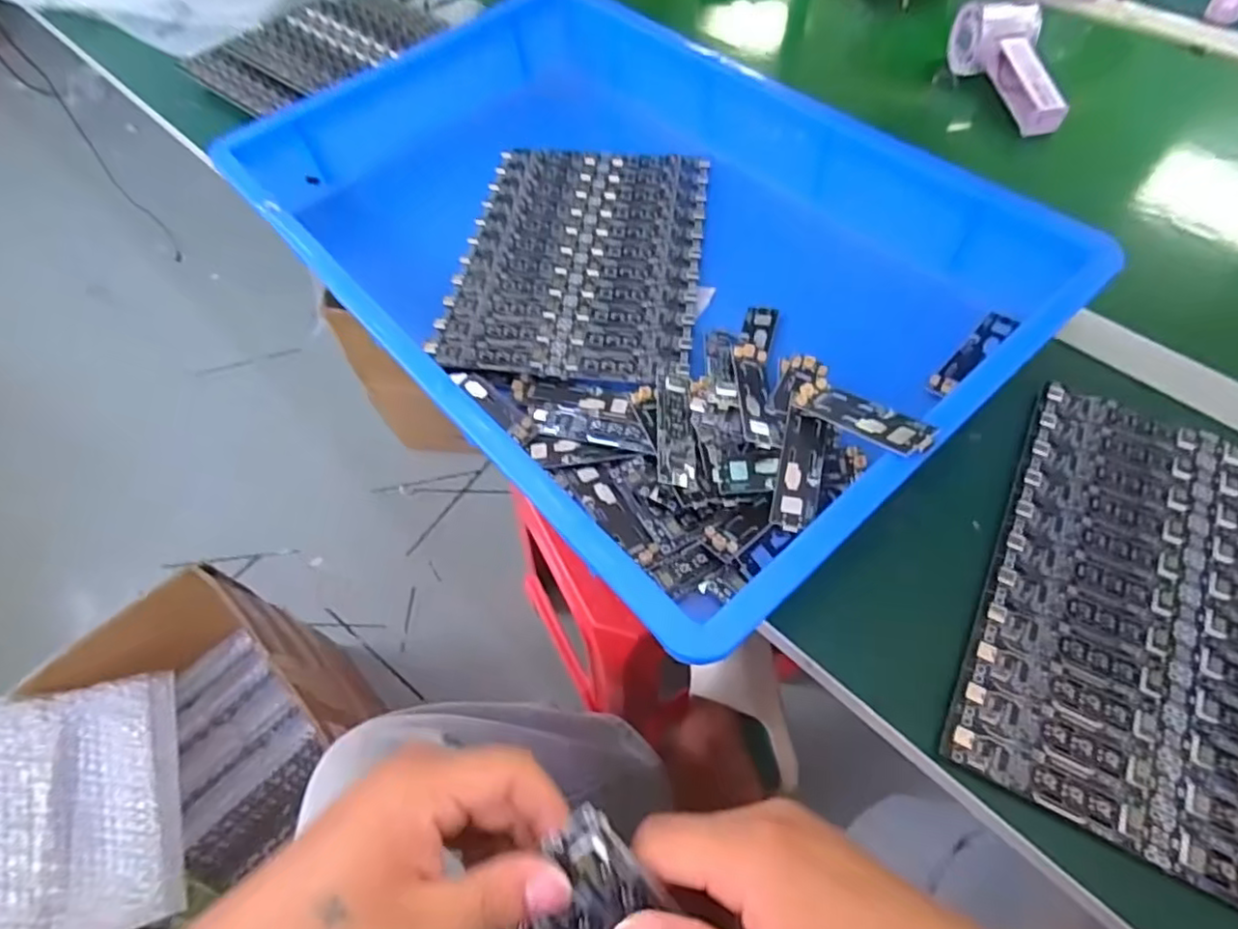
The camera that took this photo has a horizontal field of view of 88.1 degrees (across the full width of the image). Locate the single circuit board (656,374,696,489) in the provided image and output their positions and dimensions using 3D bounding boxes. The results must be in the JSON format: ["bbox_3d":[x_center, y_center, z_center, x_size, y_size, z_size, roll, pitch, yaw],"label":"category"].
[{"bbox_3d":[0.035,-0.023,0.394,0.023,0.005,0.084,7,54,-7],"label":"single circuit board"}]

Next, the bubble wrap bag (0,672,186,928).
[{"bbox_3d":[-0.632,0.385,0.685,0.267,0.044,0.271,-4,61,-37],"label":"bubble wrap bag"}]

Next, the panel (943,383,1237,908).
[{"bbox_3d":[0.300,0.078,0.338,0.184,0.008,0.254,24,65,18],"label":"panel"}]

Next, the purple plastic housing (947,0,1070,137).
[{"bbox_3d":[0.359,-0.370,0.584,0.063,0.060,0.138,-3,59,3],"label":"purple plastic housing"}]

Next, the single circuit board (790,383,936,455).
[{"bbox_3d":[0.132,-0.026,0.350,0.025,0.006,0.088,-32,34,-13],"label":"single circuit board"}]

